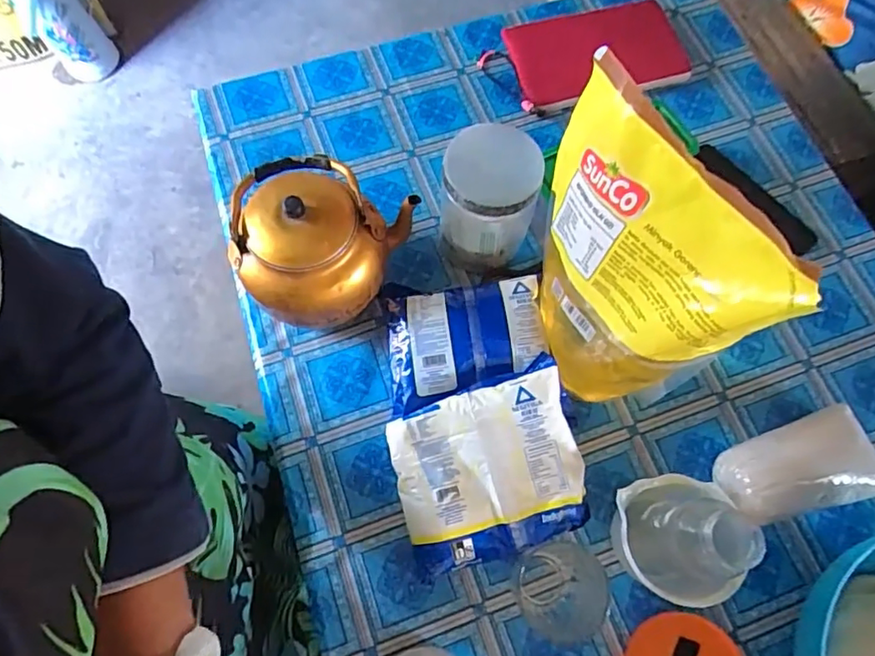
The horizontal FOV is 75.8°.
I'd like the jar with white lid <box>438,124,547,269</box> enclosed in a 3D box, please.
[{"bbox_3d":[0.051,-0.122,0.557,0.086,0.125,0.083,0,70,1],"label":"jar with white lid"}]

